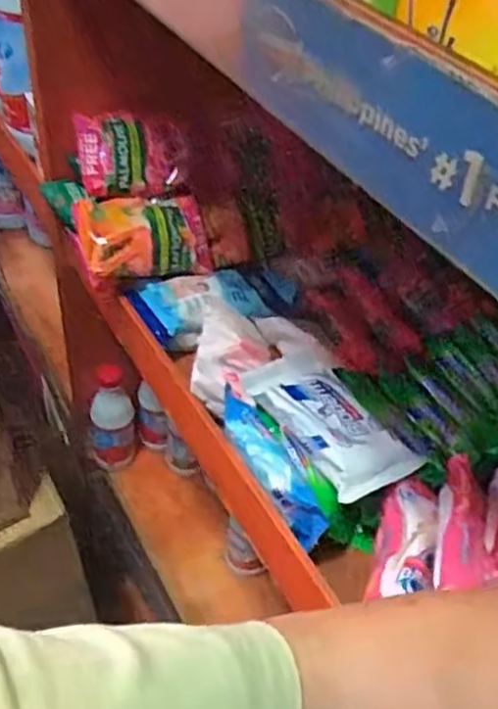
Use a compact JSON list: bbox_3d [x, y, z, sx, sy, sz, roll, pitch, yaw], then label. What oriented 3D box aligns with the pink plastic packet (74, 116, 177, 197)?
[{"bbox_3d":[-0.089,-0.146,0.519,0.067,0.046,0.037,-8,45,-13],"label":"pink plastic packet"}]

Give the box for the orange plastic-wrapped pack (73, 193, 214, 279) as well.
[{"bbox_3d":[-0.073,-0.087,0.520,0.096,0.055,0.050,-21,49,-25],"label":"orange plastic-wrapped pack"}]

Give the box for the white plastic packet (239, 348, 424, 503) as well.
[{"bbox_3d":[0.047,0.037,0.422,0.055,0.016,0.106,-23,50,-27],"label":"white plastic packet"}]

